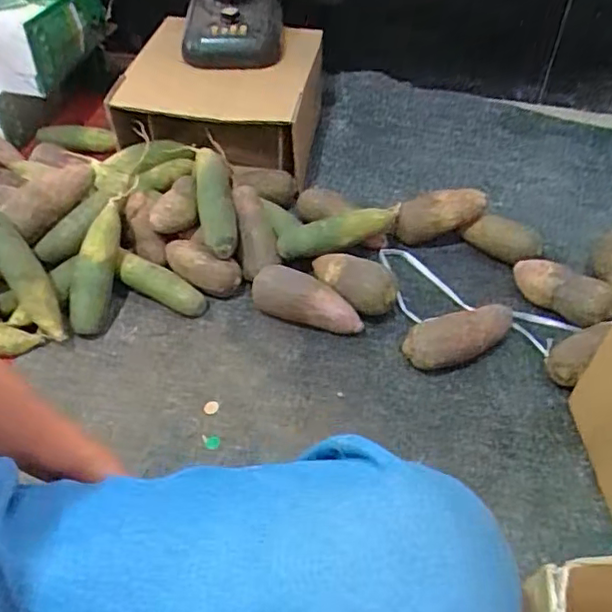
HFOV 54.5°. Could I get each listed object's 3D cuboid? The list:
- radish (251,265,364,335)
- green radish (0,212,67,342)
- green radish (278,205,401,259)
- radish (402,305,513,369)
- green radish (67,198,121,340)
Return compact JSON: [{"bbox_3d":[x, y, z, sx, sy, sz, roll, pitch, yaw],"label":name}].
[{"bbox_3d":[0.005,-0.009,0.901,0.175,0.062,0.061,23,50,1],"label":"radish"},{"bbox_3d":[-0.407,-0.041,0.860,0.059,0.066,0.196,-31,93,-26],"label":"green radish"},{"bbox_3d":[0.057,-0.123,0.975,0.215,0.045,0.054,-11,48,-11],"label":"green radish"},{"bbox_3d":[0.228,0.041,0.866,0.179,0.070,0.059,-16,49,-15],"label":"radish"},{"bbox_3d":[-0.320,-0.058,0.903,0.063,0.203,0.050,15,6,13],"label":"green radish"}]

